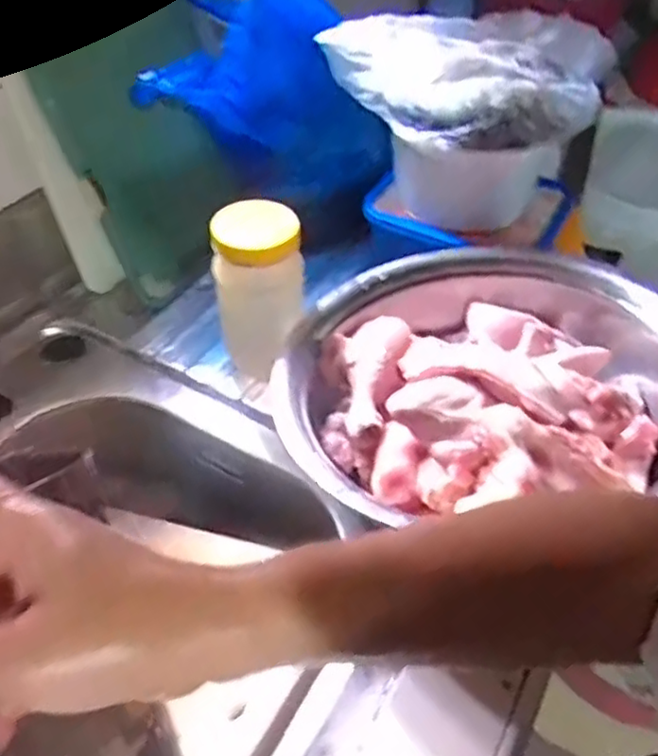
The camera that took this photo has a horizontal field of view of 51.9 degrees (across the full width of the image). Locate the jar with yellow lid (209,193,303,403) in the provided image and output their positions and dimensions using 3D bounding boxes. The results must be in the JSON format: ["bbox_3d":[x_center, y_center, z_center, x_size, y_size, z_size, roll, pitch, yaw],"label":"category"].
[{"bbox_3d":[-0.061,-0.067,0.612,0.073,0.175,0.061,-5,47,-6],"label":"jar with yellow lid"}]

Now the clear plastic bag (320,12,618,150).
[{"bbox_3d":[0.134,-0.301,0.659,0.174,0.070,0.237,-33,55,-29],"label":"clear plastic bag"}]

